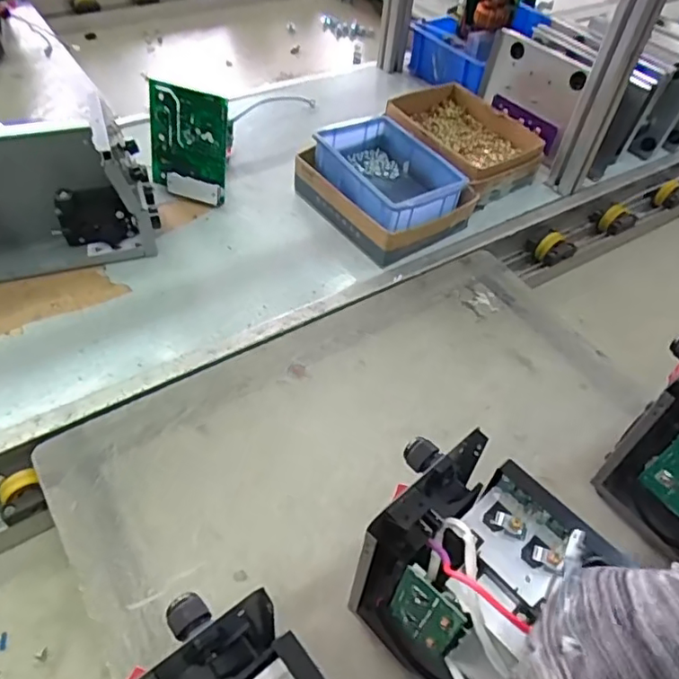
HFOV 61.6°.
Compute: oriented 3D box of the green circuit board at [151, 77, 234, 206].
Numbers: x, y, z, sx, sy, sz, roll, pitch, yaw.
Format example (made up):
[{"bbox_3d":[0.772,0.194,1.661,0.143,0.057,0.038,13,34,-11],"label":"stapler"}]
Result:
[{"bbox_3d":[-0.209,-0.268,0.779,0.120,0.141,0.023,17,28,9],"label":"green circuit board"}]

